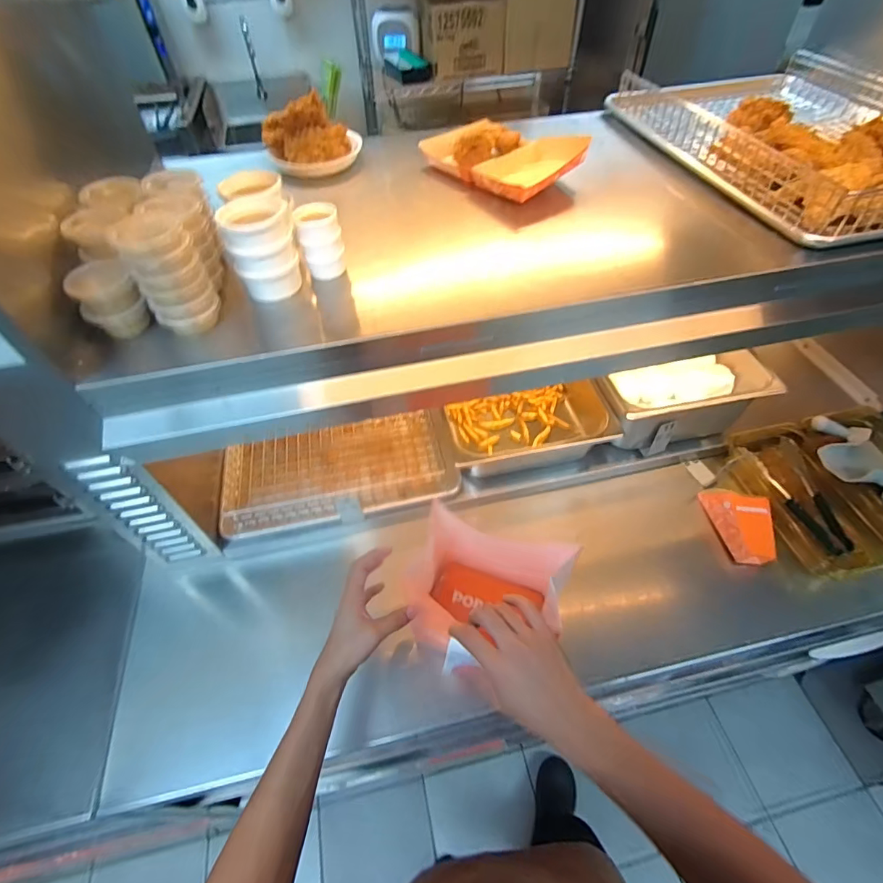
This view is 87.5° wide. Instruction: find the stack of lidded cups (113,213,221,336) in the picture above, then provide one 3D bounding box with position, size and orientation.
[{"bbox_3d":[-0.317,-0.191,0.541,0.064,0.122,0.066,8,54,7],"label":"stack of lidded cups"}]

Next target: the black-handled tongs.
[{"bbox_3d":[0.692,0.101,0.884,0.109,0.030,0.237,-13,54,-8],"label":"black-handled tongs"}]

